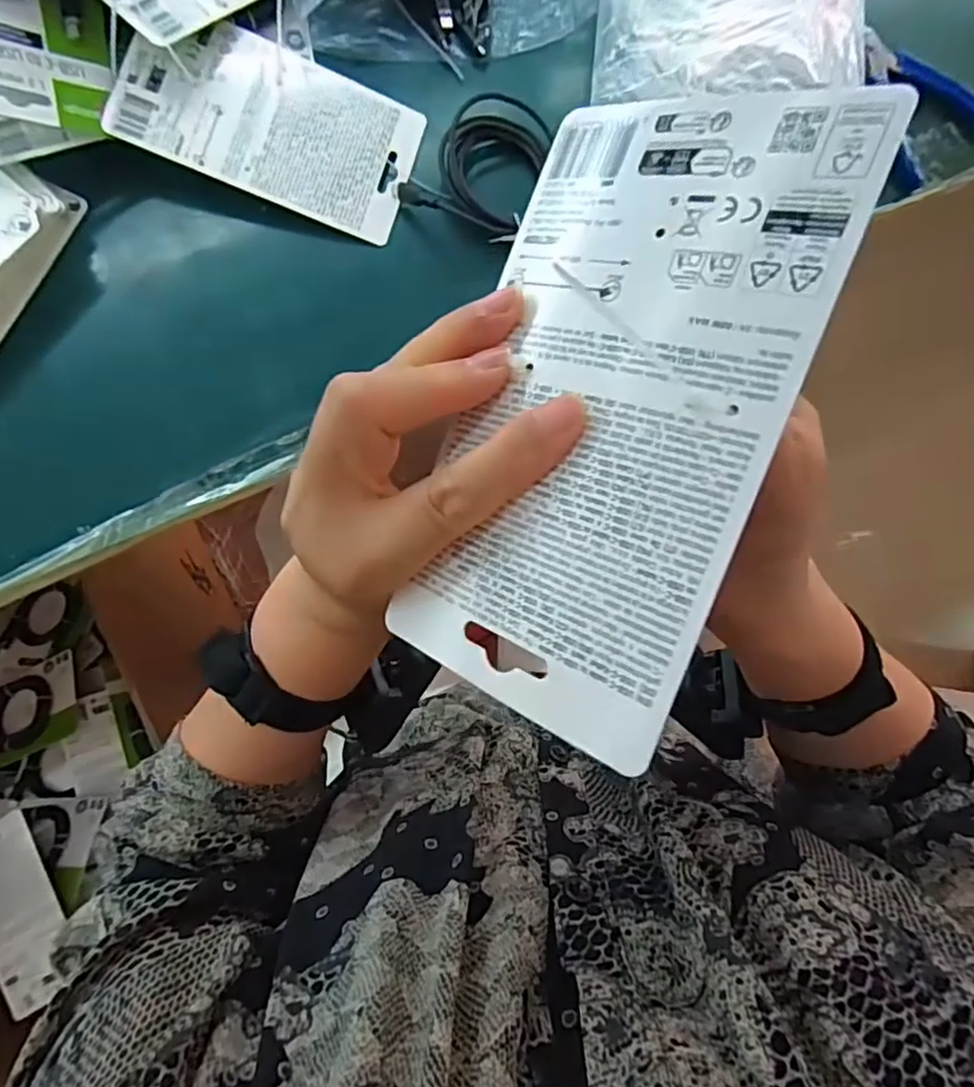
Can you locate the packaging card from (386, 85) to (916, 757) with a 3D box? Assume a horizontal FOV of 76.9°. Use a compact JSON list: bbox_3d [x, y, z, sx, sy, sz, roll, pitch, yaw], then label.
[{"bbox_3d":[0.033,-0.039,0.175,0.096,0.004,0.177,23,94,34],"label":"packaging card"}]

